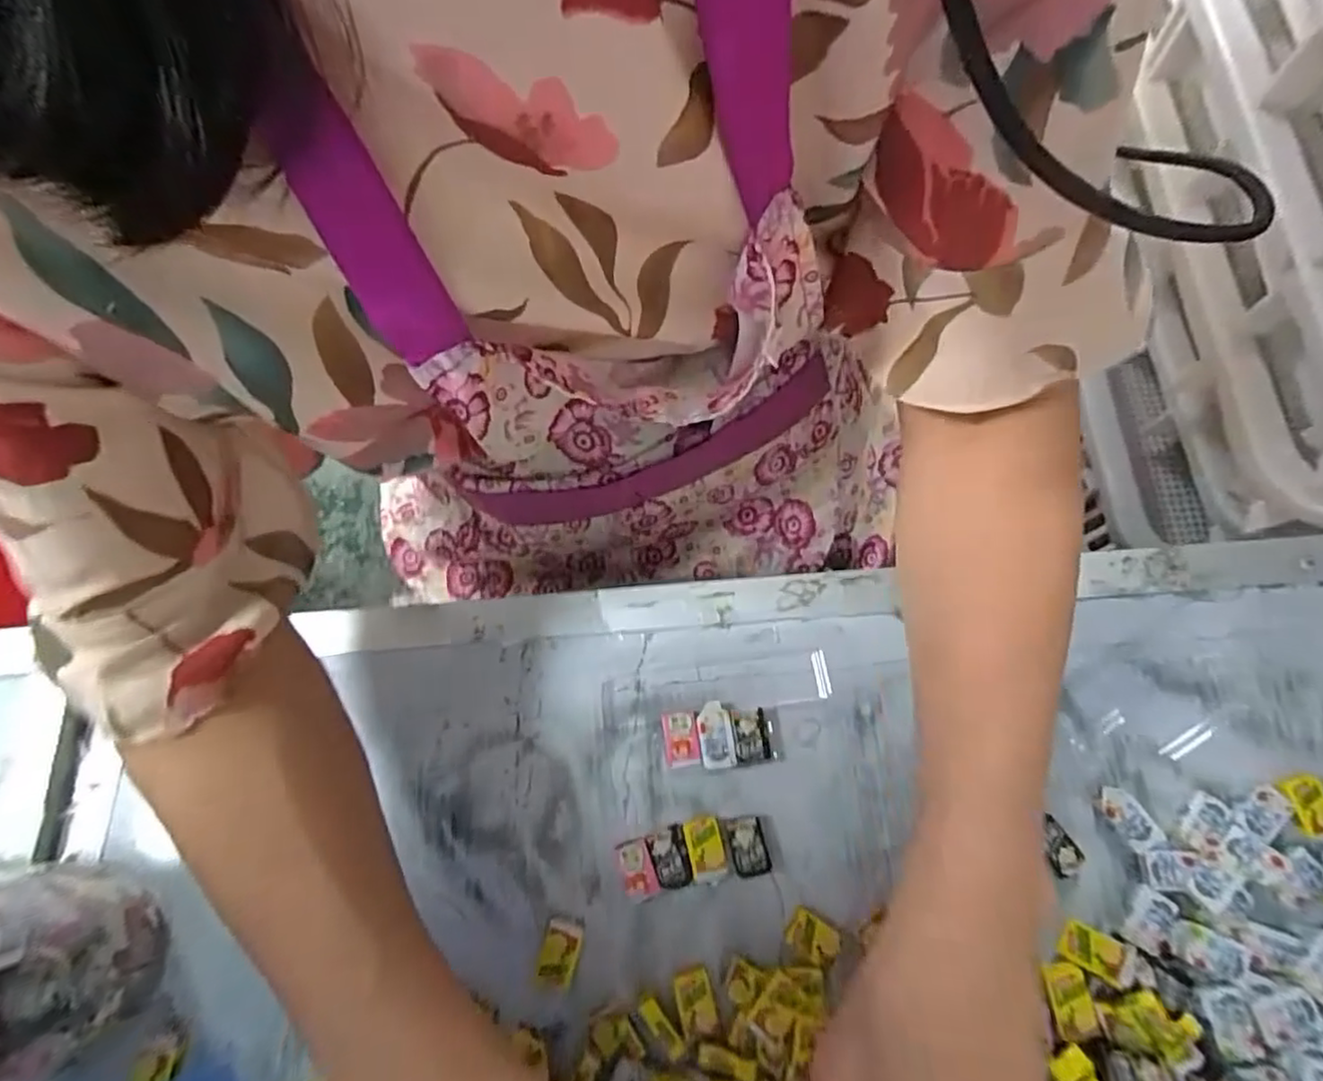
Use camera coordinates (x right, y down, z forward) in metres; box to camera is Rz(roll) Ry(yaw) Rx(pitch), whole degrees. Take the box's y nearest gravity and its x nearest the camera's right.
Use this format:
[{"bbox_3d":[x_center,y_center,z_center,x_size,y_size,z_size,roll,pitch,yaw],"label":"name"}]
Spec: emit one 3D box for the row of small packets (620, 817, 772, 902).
[{"bbox_3d":[0.015,0.151,0.318,0.070,0.007,0.029,-10,70,-2],"label":"row of small packets"}]

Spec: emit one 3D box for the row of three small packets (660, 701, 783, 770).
[{"bbox_3d":[0.031,0.099,0.336,0.058,0.009,0.030,-3,69,1],"label":"row of three small packets"}]

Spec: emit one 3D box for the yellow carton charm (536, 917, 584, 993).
[{"bbox_3d":[-0.047,0.189,0.304,0.017,0.008,0.027,10,70,5],"label":"yellow carton charm"}]

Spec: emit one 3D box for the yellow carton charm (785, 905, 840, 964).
[{"bbox_3d":[0.071,0.184,0.307,0.023,0.004,0.017,28,73,11],"label":"yellow carton charm"}]

